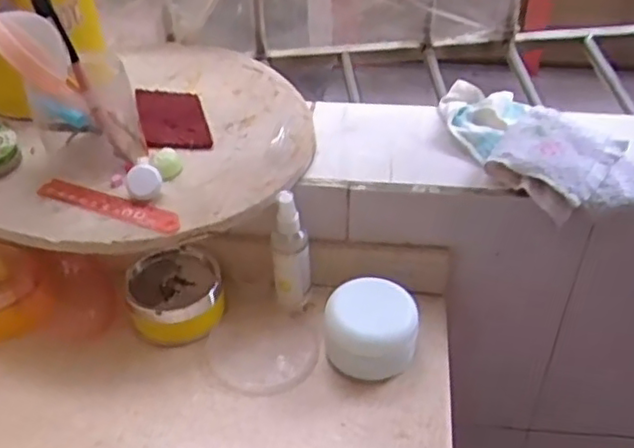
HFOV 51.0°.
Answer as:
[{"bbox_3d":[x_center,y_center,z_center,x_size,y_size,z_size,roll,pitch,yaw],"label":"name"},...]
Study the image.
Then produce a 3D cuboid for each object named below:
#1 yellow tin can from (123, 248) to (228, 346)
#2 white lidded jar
[{"bbox_3d":[-0.148,0.078,0.704,0.093,0.057,0.091,-1,41,0],"label":"yellow tin can"},{"bbox_3d":[0.056,0.103,0.665,0.086,0.079,0.080,-1,41,0],"label":"white lidded jar"}]

